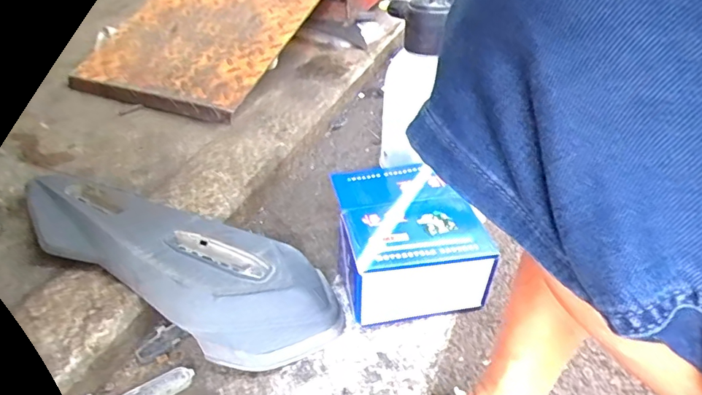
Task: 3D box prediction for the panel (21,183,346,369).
[{"bbox_3d":[-0.214,0.071,0.607,0.422,0.094,0.152,17,40,23],"label":"panel"}]

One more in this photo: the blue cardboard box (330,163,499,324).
[{"bbox_3d":[0.064,0.050,0.620,0.160,0.102,0.185,-8,37,-9],"label":"blue cardboard box"}]

